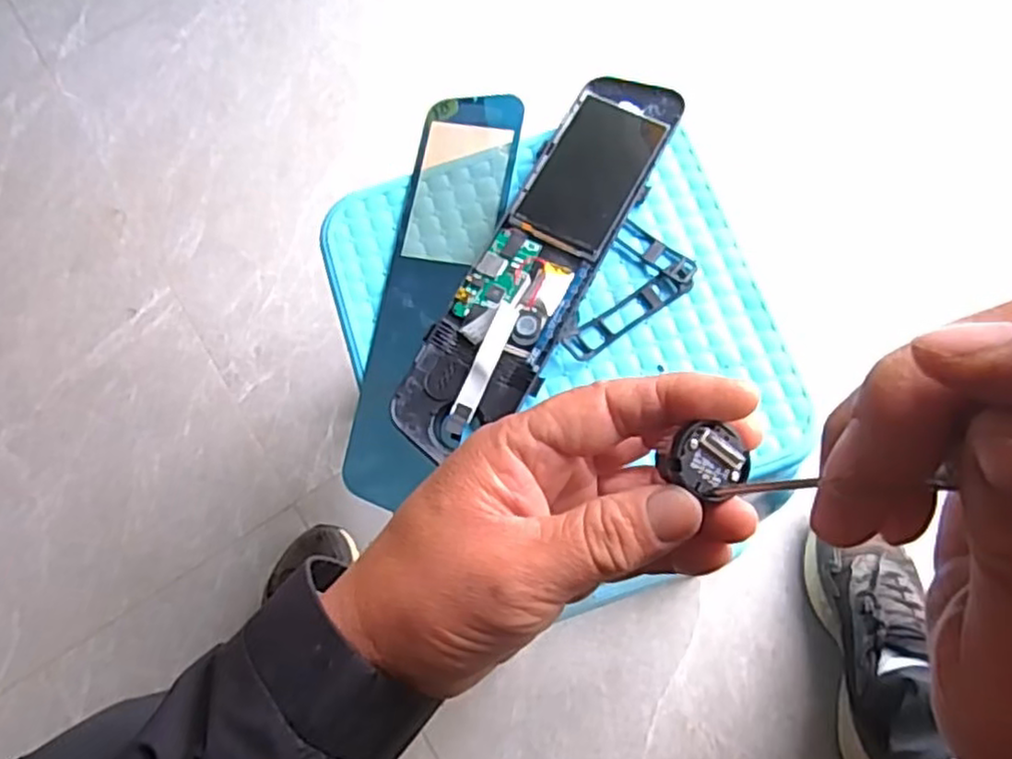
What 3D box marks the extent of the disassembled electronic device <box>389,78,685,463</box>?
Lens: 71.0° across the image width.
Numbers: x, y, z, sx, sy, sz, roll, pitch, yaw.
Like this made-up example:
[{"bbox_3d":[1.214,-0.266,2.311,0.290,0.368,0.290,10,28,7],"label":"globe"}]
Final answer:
[{"bbox_3d":[0.023,-0.079,0.447,0.074,0.022,0.279,26,77,10],"label":"disassembled electronic device"}]

